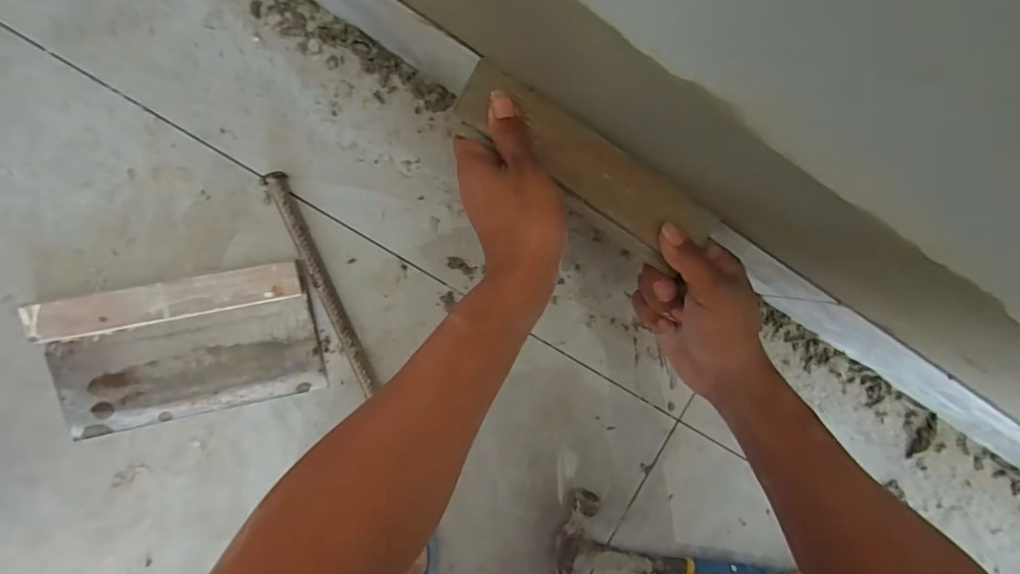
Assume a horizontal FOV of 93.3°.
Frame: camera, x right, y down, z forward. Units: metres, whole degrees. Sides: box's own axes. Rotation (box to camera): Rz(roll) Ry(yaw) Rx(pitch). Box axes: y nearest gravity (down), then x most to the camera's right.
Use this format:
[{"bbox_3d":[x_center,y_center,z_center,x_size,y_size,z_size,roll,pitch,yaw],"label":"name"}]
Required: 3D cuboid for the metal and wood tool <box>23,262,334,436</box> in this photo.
[{"bbox_3d":[-0.260,0.050,0.389,0.197,0.018,0.109,-11,96,-8],"label":"metal and wood tool"}]

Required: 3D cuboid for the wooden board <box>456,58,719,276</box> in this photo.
[{"bbox_3d":[0.055,-0.081,0.331,0.195,0.009,0.048,33,88,-9],"label":"wooden board"}]

